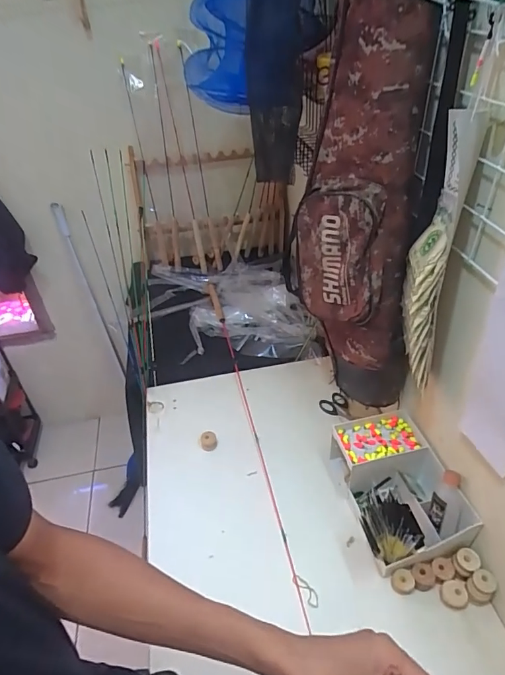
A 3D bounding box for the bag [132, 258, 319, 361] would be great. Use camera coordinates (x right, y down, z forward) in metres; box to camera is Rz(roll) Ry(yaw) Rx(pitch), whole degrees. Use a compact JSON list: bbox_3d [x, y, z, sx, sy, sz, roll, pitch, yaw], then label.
[{"bbox_3d":[-0.079,-0.094,1.236,0.455,0.068,0.437,-5,39,-2],"label":"bag"}]

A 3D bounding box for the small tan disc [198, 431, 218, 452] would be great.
[{"bbox_3d":[-0.093,0.220,0.894,0.039,0.044,0.039,-12,39,-9],"label":"small tan disc"}]

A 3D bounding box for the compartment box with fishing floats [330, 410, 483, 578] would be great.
[{"bbox_3d":[0.245,0.255,0.740,0.169,0.114,0.237,-8,39,-5],"label":"compartment box with fishing floats"}]

